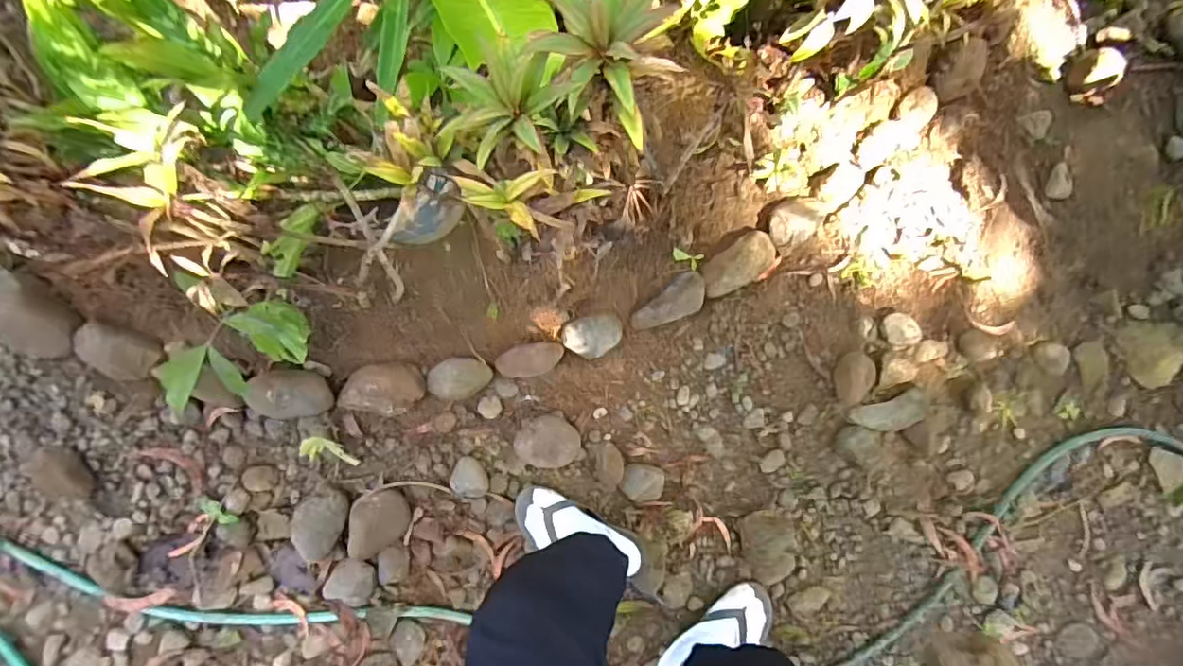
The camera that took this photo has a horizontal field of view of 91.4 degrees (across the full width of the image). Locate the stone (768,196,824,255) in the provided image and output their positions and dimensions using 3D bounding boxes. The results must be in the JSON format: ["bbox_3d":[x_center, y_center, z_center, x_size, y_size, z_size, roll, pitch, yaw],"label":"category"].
[{"bbox_3d":[0.401,-0.222,1.129,0.124,0.057,0.089,-39,85,-7],"label":"stone"}]

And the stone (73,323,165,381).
[{"bbox_3d":[-0.849,0.034,1.032,0.147,0.057,0.090,13,83,6],"label":"stone"}]

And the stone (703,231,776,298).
[{"bbox_3d":[0.285,-0.130,1.116,0.173,0.051,0.085,-39,84,-7],"label":"stone"}]

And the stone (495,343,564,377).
[{"bbox_3d":[-0.112,0.049,1.042,0.122,0.084,0.055,-14,82,2],"label":"stone"}]

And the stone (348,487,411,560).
[{"bbox_3d":[-0.381,0.339,1.028,0.104,0.063,0.117,-2,81,-3],"label":"stone"}]

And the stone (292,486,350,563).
[{"bbox_3d":[-0.481,0.332,1.015,0.090,0.049,0.119,22,81,1],"label":"stone"}]

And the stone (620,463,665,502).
[{"bbox_3d":[0.096,0.275,1.064,0.081,0.047,0.073,19,81,1],"label":"stone"}]

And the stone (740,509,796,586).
[{"bbox_3d":[0.336,0.399,1.079,0.103,0.035,0.135,-7,84,-2],"label":"stone"}]

